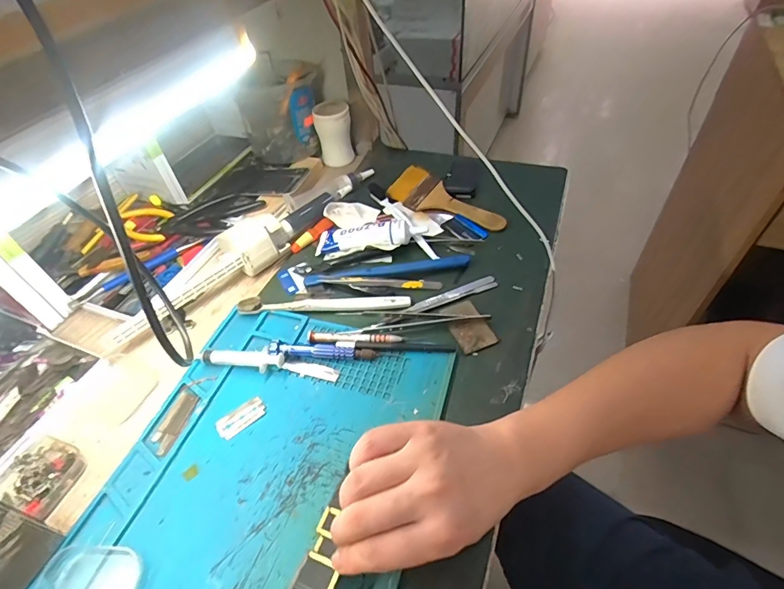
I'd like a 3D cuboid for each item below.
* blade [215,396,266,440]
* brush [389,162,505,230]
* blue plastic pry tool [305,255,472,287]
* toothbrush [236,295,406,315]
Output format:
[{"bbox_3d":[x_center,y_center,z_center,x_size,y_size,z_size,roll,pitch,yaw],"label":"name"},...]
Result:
[{"bbox_3d":[-0.135,0.109,0.377,0.043,0.004,0.021,-34,54,-24],"label":"blade"},{"bbox_3d":[0.069,-0.117,0.556,0.163,0.013,0.061,40,80,25],"label":"brush"},{"bbox_3d":[-0.003,-0.024,0.475,0.185,0.014,0.019,-6,48,-2],"label":"blue plastic pry tool"},{"bbox_3d":[-0.073,0.010,0.452,0.182,0.011,0.021,-2,48,2],"label":"toothbrush"}]

